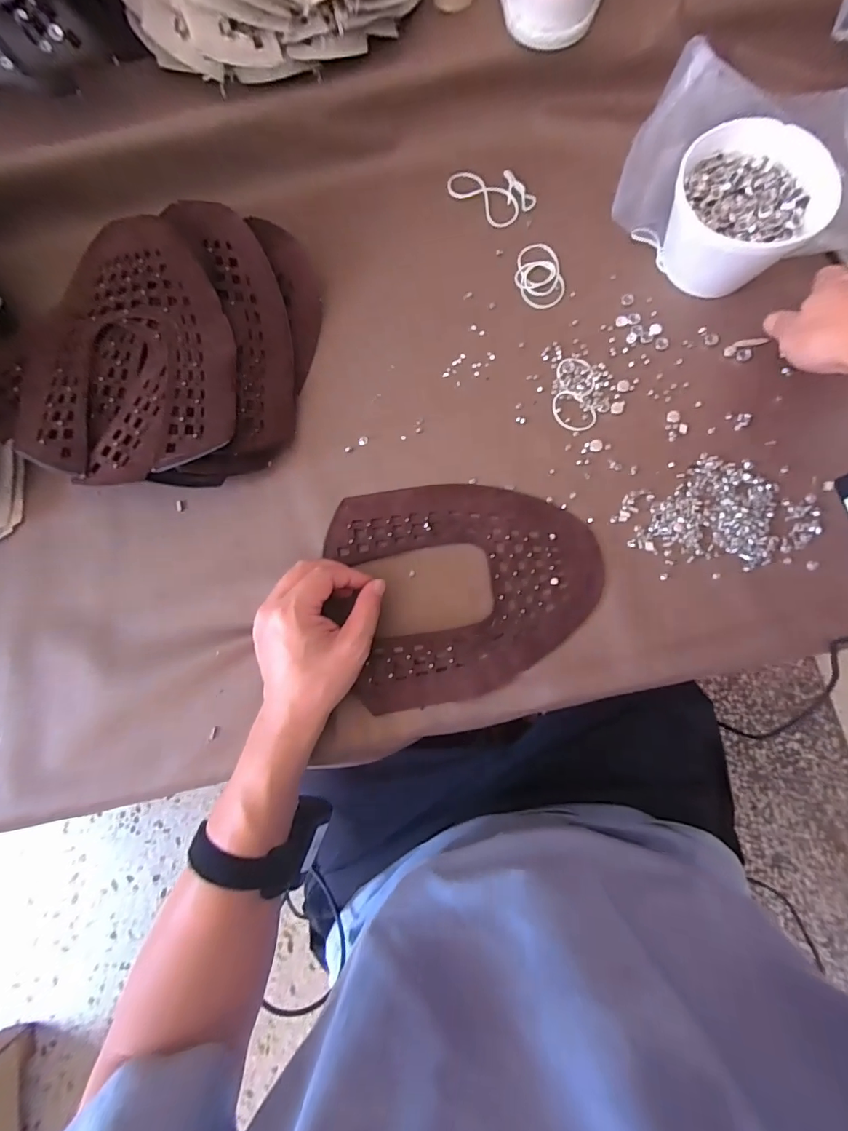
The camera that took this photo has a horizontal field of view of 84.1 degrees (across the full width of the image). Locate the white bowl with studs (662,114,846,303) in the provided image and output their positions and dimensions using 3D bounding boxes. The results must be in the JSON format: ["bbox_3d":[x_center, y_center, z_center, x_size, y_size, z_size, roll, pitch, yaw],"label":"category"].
[{"bbox_3d":[0.286,-0.324,0.433,0.110,0.072,0.121,-1,78,3],"label":"white bowl with studs"}]

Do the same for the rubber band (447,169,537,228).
[{"bbox_3d":[0.071,-0.392,0.495,0.062,0.006,0.083,-39,79,-5],"label":"rubber band"}]

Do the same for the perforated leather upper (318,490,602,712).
[{"bbox_3d":[0.040,0.016,0.416,0.226,0.018,0.191,-10,82,1],"label":"perforated leather upper"}]

